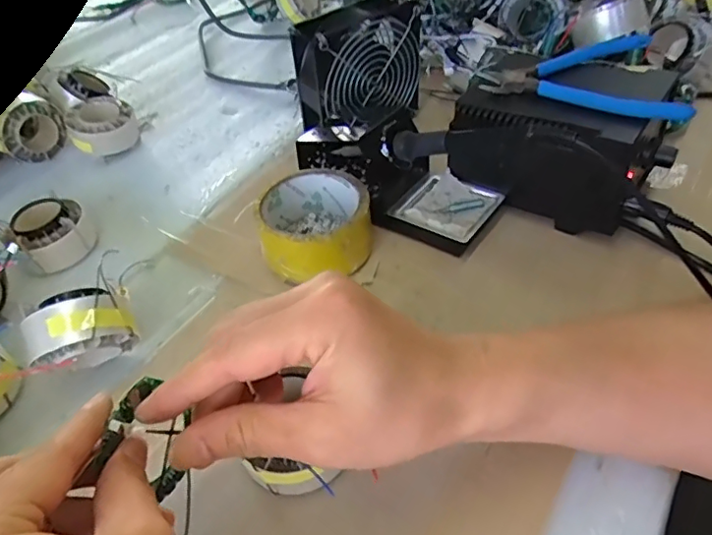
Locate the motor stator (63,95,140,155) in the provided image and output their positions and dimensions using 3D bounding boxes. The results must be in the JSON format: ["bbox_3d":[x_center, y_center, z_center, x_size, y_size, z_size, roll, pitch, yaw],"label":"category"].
[{"bbox_3d":[-0.267,-0.147,0.586,0.067,0.048,0.064,-22,47,-15],"label":"motor stator"}]

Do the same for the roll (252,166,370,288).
[{"bbox_3d":[-0.031,-0.033,0.431,0.082,0.048,0.087,-3,45,3],"label":"roll"}]

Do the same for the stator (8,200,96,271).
[{"bbox_3d":[-0.256,-0.029,0.470,0.060,0.039,0.056,-29,49,-21],"label":"stator"}]

